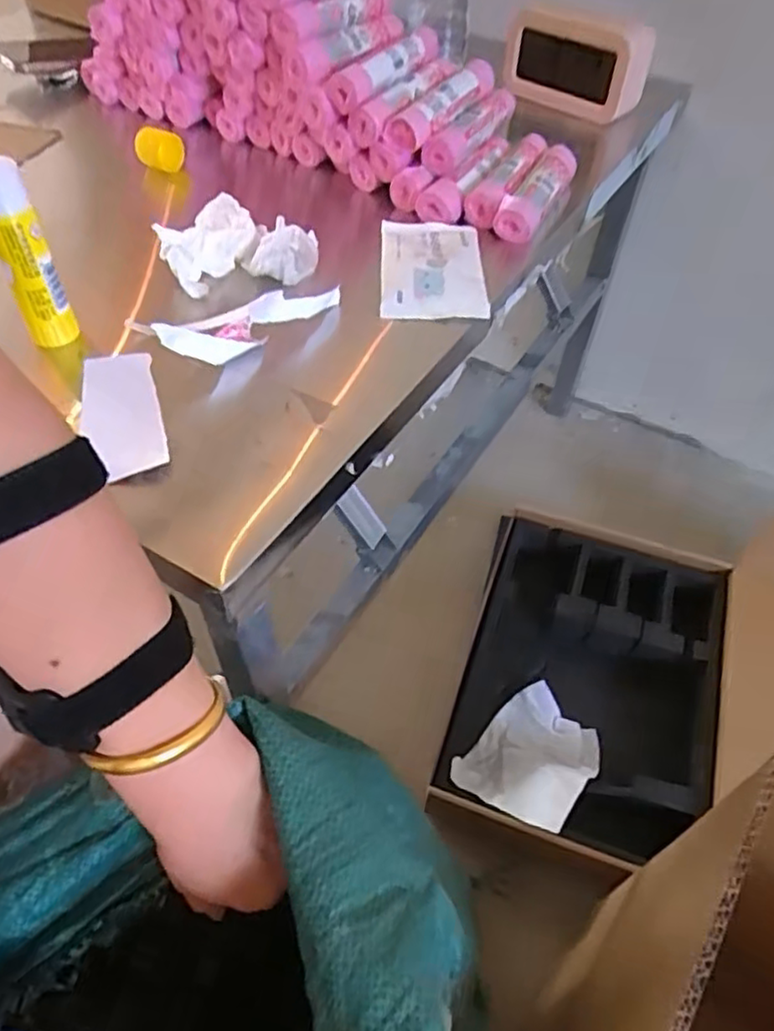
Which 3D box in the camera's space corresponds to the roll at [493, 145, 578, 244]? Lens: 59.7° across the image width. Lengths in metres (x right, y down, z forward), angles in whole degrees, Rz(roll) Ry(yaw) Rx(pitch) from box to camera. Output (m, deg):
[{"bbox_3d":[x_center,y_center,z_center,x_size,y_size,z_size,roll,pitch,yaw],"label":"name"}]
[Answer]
[{"bbox_3d":[0.124,-0.262,0.549,0.031,0.032,0.120,23,54,16],"label":"roll"}]

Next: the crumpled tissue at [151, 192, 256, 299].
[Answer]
[{"bbox_3d":[-0.127,-0.196,0.481,0.052,0.029,0.094,13,52,8],"label":"crumpled tissue"}]

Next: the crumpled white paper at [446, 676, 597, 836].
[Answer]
[{"bbox_3d":[0.149,0.238,0.678,0.113,0.076,0.158,35,58,23],"label":"crumpled white paper"}]

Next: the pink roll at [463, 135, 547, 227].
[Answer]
[{"bbox_3d":[0.097,-0.278,0.558,0.034,0.031,0.116,22,54,15],"label":"pink roll"}]

